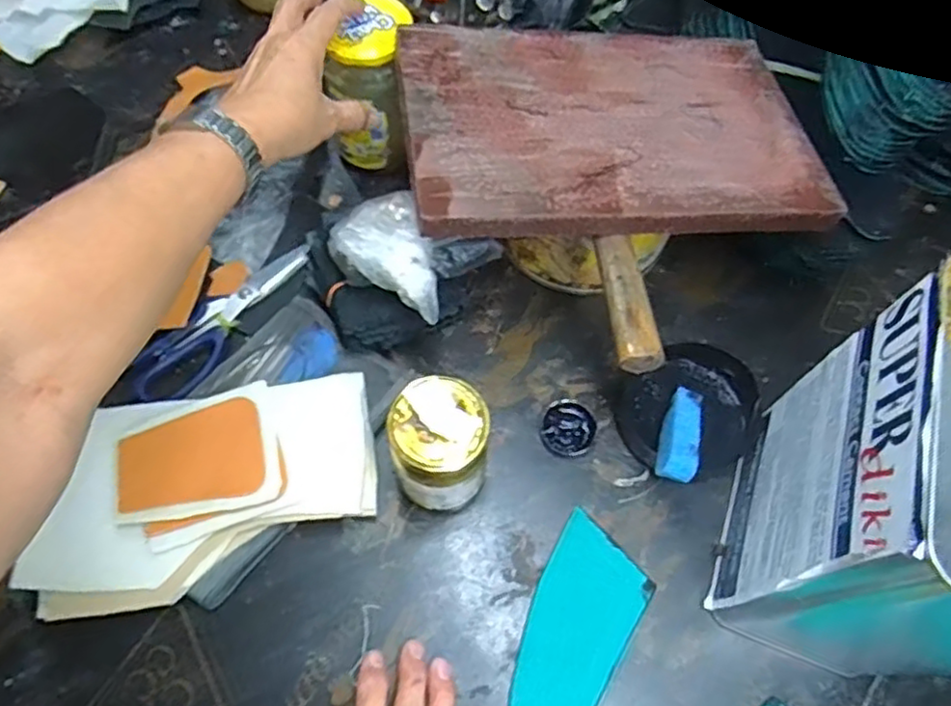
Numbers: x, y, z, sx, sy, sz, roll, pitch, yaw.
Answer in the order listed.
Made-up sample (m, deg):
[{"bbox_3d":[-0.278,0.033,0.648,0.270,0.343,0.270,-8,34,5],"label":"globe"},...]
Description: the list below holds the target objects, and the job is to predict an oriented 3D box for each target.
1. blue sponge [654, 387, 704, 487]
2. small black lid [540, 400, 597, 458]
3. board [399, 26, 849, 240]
[{"bbox_3d":[0.143,0.053,0.461,0.024,0.018,0.089,21,40,8],"label":"blue sponge"},{"bbox_3d":[0.069,0.058,0.500,0.039,0.007,0.040,28,66,11],"label":"small black lid"},{"bbox_3d":[0.094,-0.158,0.461,0.282,0.016,0.183,-3,61,-11],"label":"board"}]

